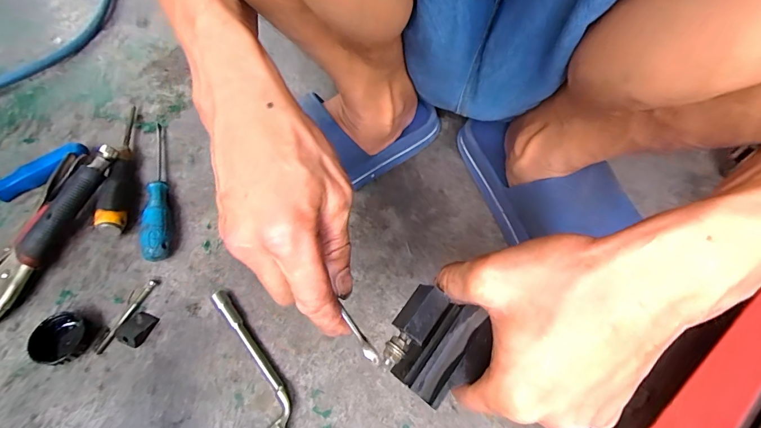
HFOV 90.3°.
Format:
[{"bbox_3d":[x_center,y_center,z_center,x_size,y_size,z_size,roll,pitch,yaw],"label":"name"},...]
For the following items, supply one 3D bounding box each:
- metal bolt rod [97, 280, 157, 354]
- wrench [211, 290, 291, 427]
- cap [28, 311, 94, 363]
[{"bbox_3d":[-0.244,0.097,0.365,0.008,0.005,0.075,20,59,12],"label":"metal bolt rod"},{"bbox_3d":[-0.119,0.131,0.340,0.030,0.015,0.142,-30,62,-18],"label":"wrench"},{"bbox_3d":[-0.290,0.112,0.345,0.039,0.021,0.044,3,57,2],"label":"cap"}]

